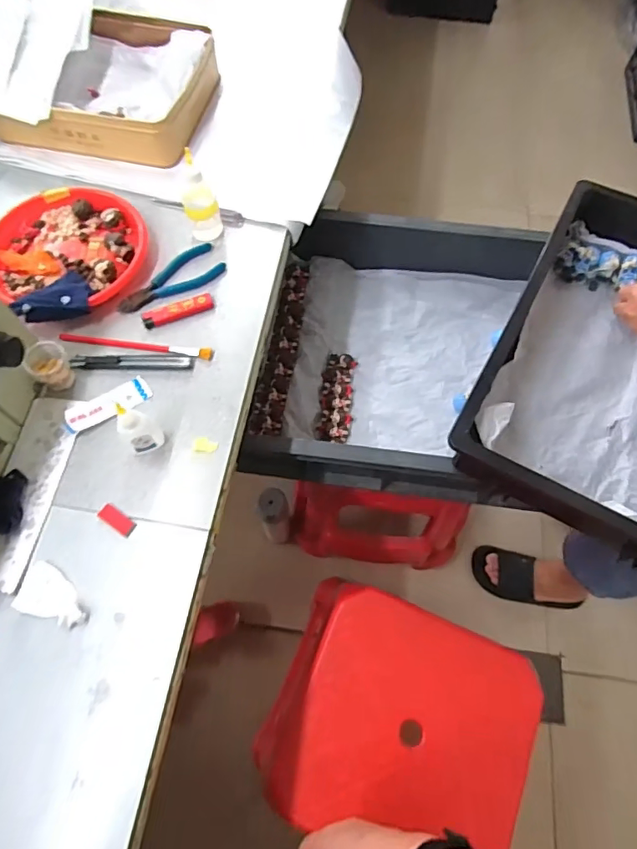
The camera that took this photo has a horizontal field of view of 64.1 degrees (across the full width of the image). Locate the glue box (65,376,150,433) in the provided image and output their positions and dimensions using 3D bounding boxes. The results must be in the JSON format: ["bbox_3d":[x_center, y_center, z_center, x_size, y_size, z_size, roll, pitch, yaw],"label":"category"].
[{"bbox_3d":[-0.209,-0.019,0.503,0.083,0.009,0.031,-33,70,-14],"label":"glue box"}]

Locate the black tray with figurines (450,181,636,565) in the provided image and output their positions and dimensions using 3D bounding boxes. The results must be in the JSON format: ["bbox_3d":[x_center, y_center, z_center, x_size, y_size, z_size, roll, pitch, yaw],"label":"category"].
[{"bbox_3d":[0.400,-0.072,0.620,0.343,0.088,0.468,28,69,12],"label":"black tray with figurines"}]

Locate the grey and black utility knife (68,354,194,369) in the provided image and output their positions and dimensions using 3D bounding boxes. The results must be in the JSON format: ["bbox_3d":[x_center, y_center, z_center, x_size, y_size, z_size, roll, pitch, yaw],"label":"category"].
[{"bbox_3d":[-0.190,-0.066,0.522,0.119,0.013,0.016,-2,66,-1],"label":"grey and black utility knife"}]

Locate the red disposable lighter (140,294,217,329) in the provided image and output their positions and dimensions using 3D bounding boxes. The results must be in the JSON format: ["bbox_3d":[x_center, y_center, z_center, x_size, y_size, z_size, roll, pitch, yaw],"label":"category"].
[{"bbox_3d":[-0.150,-0.124,0.549,0.077,0.012,0.017,-26,69,-11],"label":"red disposable lighter"}]

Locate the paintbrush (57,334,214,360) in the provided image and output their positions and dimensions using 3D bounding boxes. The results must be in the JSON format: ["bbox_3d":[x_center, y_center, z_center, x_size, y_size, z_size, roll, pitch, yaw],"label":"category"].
[{"bbox_3d":[-0.188,-0.083,0.532,0.154,0.013,0.014,5,66,2],"label":"paintbrush"}]

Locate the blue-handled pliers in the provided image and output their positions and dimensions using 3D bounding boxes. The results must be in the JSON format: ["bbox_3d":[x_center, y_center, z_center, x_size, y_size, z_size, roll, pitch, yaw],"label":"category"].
[{"bbox_3d":[-0.165,-0.162,0.565,0.125,0.008,0.056,-38,71,-15],"label":"blue-handled pliers"}]

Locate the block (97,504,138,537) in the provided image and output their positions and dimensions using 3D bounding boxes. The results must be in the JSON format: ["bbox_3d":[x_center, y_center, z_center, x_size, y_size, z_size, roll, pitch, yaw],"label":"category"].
[{"bbox_3d":[-0.181,0.086,0.458,0.033,0.009,0.016,30,69,12],"label":"block"}]

